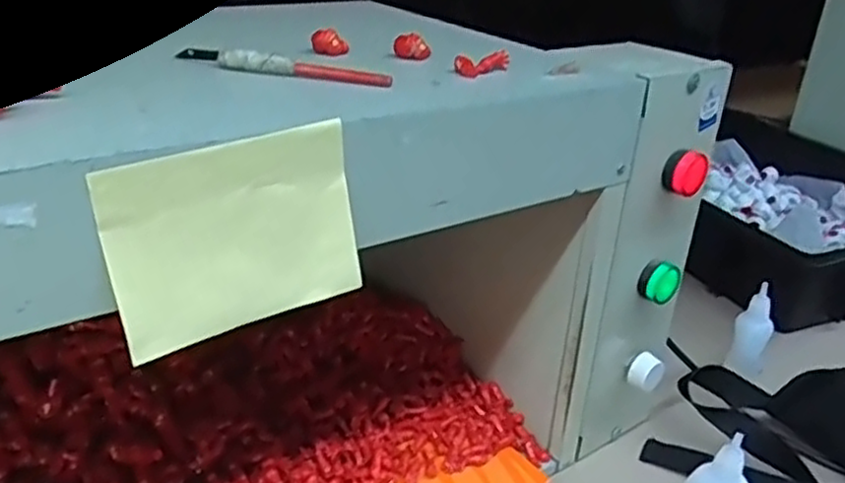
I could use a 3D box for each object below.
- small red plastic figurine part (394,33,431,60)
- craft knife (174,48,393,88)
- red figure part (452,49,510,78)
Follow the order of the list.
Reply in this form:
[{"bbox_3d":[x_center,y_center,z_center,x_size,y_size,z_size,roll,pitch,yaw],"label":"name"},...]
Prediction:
[{"bbox_3d":[-0.006,-0.111,0.418,0.021,0.013,0.011,4,26,-1],"label":"small red plastic figurine part"},{"bbox_3d":[-0.072,-0.088,0.365,0.117,0.010,0.009,12,27,14],"label":"craft knife"},{"bbox_3d":[0.033,-0.098,0.399,0.016,0.010,0.037,24,32,35],"label":"red figure part"}]

